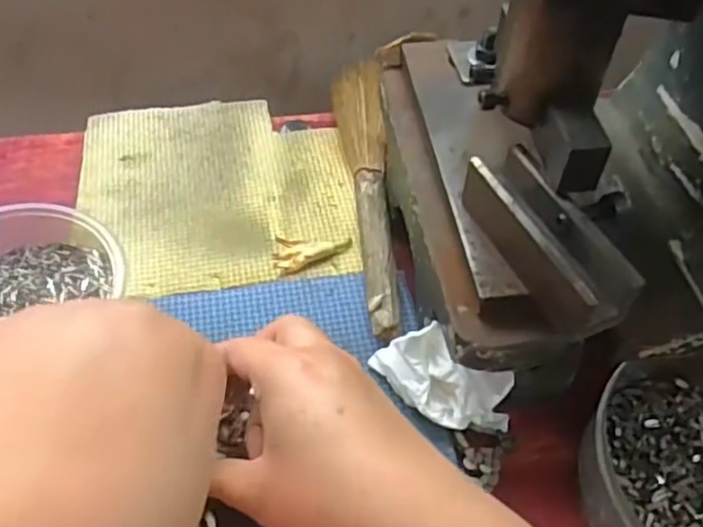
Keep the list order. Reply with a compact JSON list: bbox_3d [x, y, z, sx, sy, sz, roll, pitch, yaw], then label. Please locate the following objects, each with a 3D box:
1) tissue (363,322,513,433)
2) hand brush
[{"bbox_3d":[0.044,0.058,0.338,0.070,0.040,0.031,34,57,23],"label":"tissue"},{"bbox_3d":[0.009,-0.050,0.433,0.031,0.023,0.229,-1,51,-3],"label":"hand brush"}]

